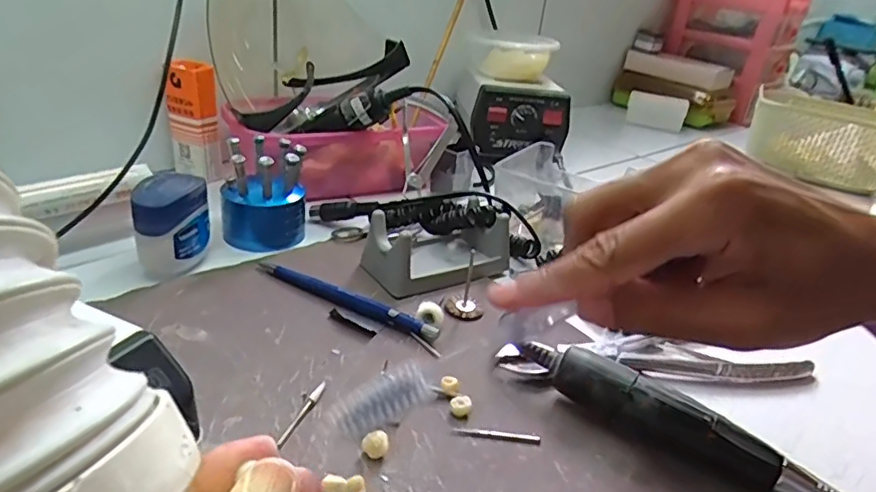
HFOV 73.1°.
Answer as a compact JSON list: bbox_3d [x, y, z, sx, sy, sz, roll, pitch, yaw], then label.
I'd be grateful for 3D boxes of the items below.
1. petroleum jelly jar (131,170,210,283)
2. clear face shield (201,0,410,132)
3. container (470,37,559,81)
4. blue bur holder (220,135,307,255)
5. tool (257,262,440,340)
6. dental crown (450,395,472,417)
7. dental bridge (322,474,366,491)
[{"bbox_3d":[-0.169,-0.014,0.379,0.042,0.055,0.042,-2,30,-18],"label":"petroleum jelly jar"},{"bbox_3d":[-0.119,-0.179,0.523,0.162,0.123,0.101,-19,37,-41],"label":"clear face shield"},{"bbox_3d":[0.088,-0.221,0.681,0.091,0.043,0.091,6,27,-3],"label":"container"},{"bbox_3d":[-0.125,-0.040,0.429,0.051,0.064,0.056,21,31,23],"label":"blue bur holder"},{"bbox_3d":[-0.060,0.031,0.368,0.134,0.010,0.009,20,30,22],"label":"tool"},{"bbox_3d":[0.011,0.079,0.294,0.010,0.009,0.007,12,28,8],"label":"dental crown"},{"bbox_3d":[-0.038,0.099,0.243,0.018,0.005,0.008,15,26,-16],"label":"dental bridge"}]

